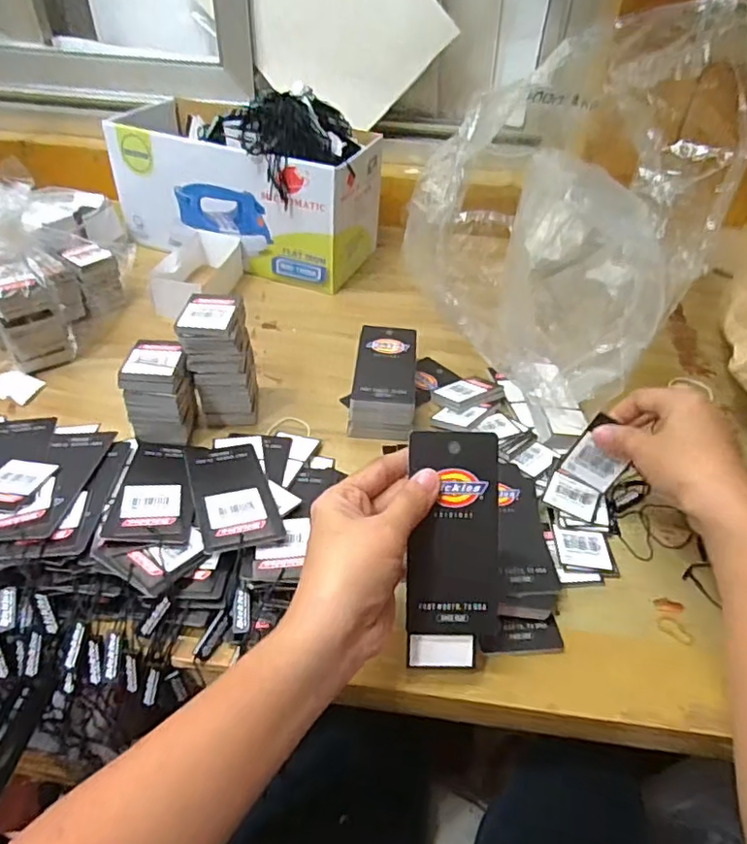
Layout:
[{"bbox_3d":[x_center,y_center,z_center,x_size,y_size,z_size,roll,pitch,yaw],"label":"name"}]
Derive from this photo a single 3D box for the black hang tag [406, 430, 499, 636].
[{"bbox_3d":[0.044,0.060,0.322,0.049,0.005,0.107,3,86,1],"label":"black hang tag"}]

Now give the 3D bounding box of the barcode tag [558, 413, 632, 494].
[{"bbox_3d":[0.154,0.023,0.401,0.036,0.047,0.006,31,27,7],"label":"barcode tag"}]

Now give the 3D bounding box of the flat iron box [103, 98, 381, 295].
[{"bbox_3d":[-0.142,-0.257,0.669,0.276,0.131,0.122,16,43,15],"label":"flat iron box"}]

